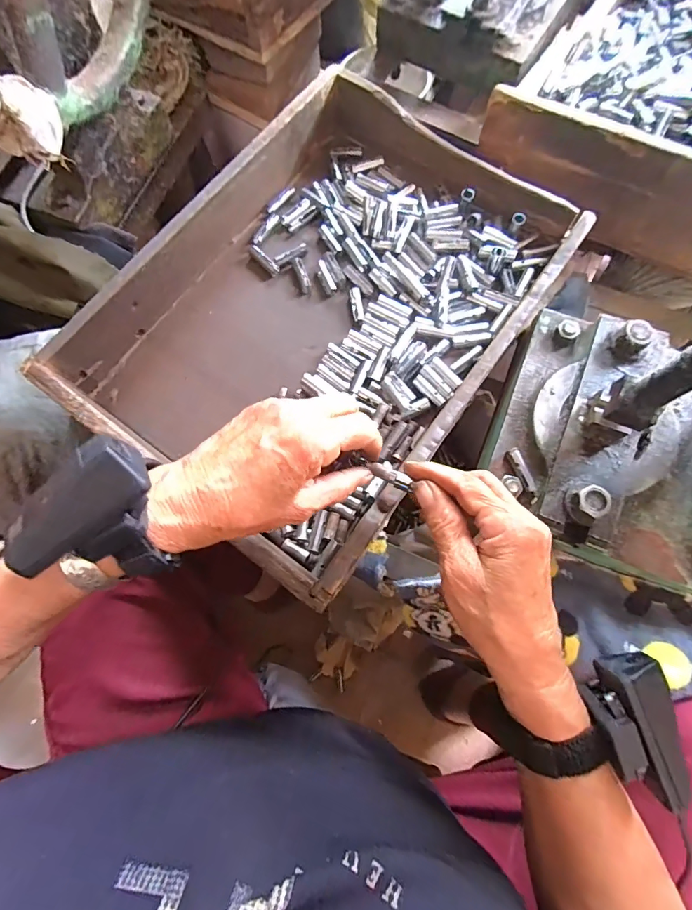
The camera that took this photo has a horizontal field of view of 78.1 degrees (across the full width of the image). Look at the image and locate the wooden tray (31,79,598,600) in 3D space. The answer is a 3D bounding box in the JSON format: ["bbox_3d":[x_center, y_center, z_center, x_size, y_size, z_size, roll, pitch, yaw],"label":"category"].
[{"bbox_3d":[-0.015,-0.140,0.408,0.312,0.079,0.436,35,78,10],"label":"wooden tray"}]

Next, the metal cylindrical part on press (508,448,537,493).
[{"bbox_3d":[0.152,0.013,0.367,0.009,0.010,0.041,-23,75,-5],"label":"metal cylindrical part on press"}]

